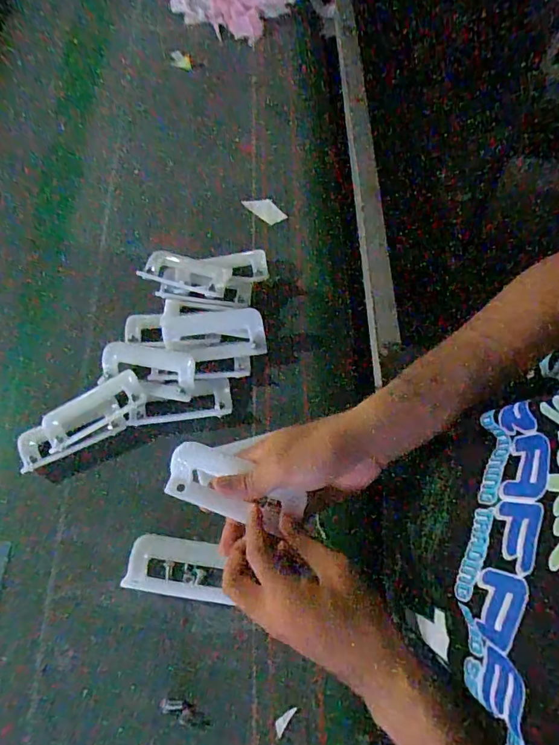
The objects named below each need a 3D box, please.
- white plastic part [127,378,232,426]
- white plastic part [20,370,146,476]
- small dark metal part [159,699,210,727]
[{"bbox_3d":[-0.117,0.034,0.558,0.117,0.017,0.049,-4,64,-2],"label":"white plastic part"},{"bbox_3d":[-0.231,0.057,0.552,0.153,0.030,0.063,-25,67,-12],"label":"white plastic part"},{"bbox_3d":[-0.090,0.325,0.449,0.050,0.004,0.017,23,66,11],"label":"small dark metal part"}]

